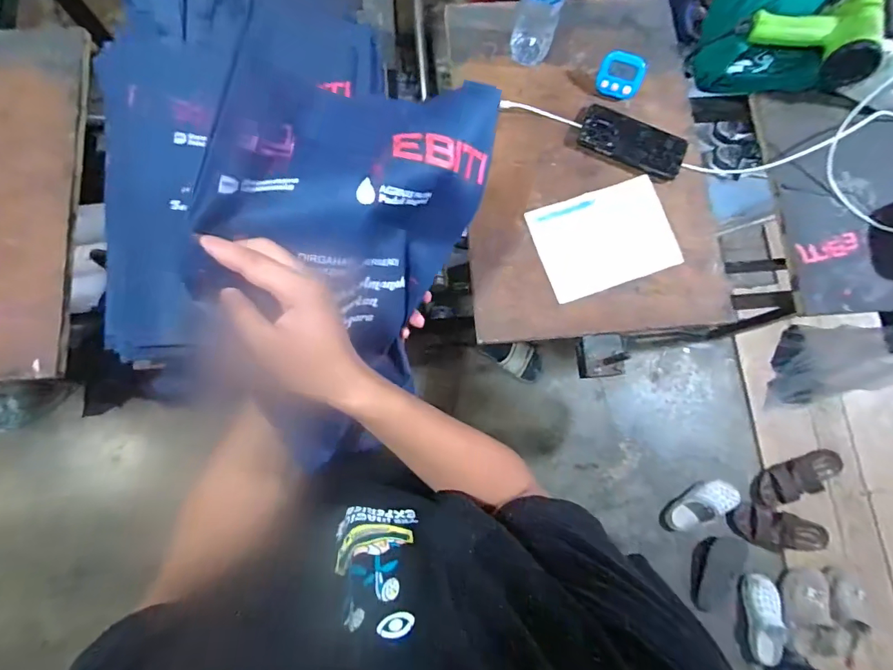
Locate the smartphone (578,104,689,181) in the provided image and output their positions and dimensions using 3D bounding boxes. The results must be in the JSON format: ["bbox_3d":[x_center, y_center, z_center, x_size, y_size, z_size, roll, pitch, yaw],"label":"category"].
[{"bbox_3d":[0.296,-0.307,0.714,0.165,0.017,0.072,25,80,4],"label":"smartphone"}]

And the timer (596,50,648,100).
[{"bbox_3d":[0.283,-0.422,0.729,0.070,0.017,0.066,22,113,8],"label":"timer"}]

